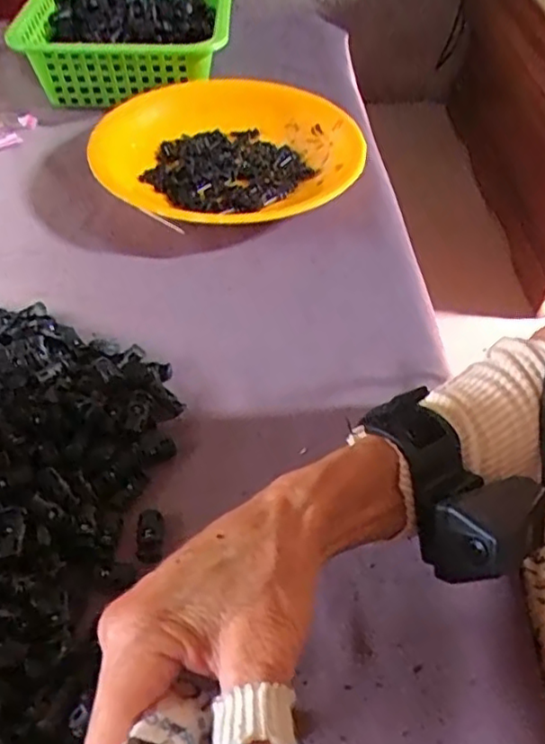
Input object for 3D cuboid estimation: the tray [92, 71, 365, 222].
[{"bbox_3d":[-0.045,-0.210,0.607,0.237,0.039,0.248,1,48,-1],"label":"tray"}]

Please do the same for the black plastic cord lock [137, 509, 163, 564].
[{"bbox_3d":[-0.069,0.091,0.359,0.013,0.006,0.031,0,48,-2],"label":"black plastic cord lock"}]

